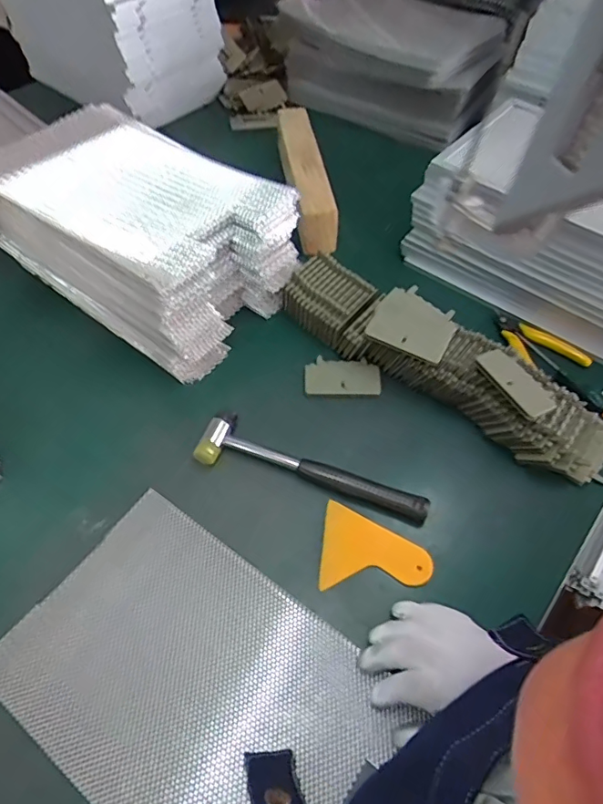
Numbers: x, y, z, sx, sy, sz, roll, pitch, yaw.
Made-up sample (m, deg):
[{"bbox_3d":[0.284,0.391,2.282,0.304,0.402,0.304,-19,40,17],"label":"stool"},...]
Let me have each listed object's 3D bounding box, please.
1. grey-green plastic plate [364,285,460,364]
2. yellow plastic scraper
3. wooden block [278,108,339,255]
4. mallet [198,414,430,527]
[{"bbox_3d":[0.123,-0.085,0.561,0.085,0.011,0.078,29,65,10],"label":"grey-green plastic plate"},{"bbox_3d":[0.070,0.135,0.475,0.100,0.012,0.075,7,56,2],"label":"yellow plastic scraper"},{"bbox_3d":[0.002,-0.336,0.755,0.053,0.069,0.252,-8,55,-5],"label":"wooden block"},{"bbox_3d":[0.012,0.067,0.526,0.234,0.030,0.055,15,56,7],"label":"mallet"}]

